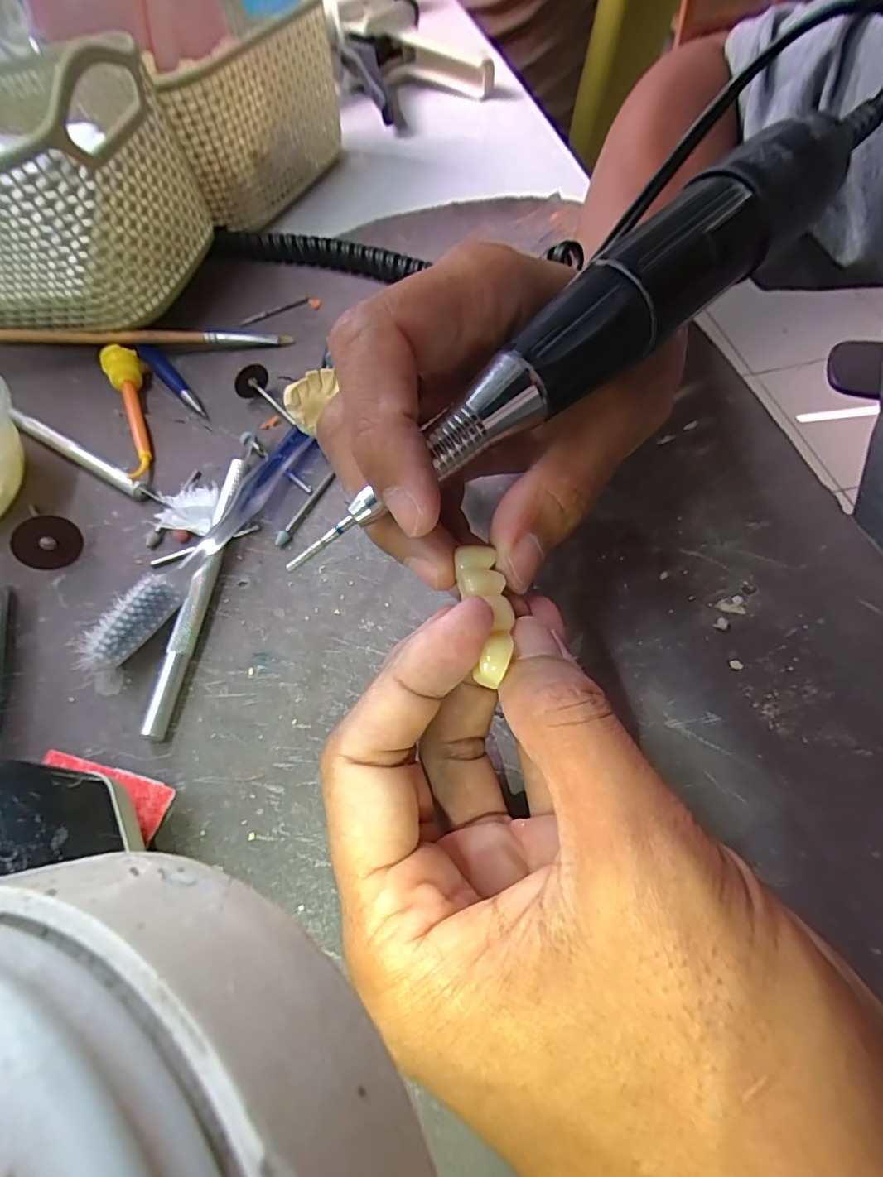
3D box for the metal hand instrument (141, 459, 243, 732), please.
[{"bbox_3d":[-0.089,-0.002,0.197,0.010,0.014,0.112,-2,59,6],"label":"metal hand instrument"}]

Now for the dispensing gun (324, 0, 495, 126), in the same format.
[{"bbox_3d":[-0.031,-0.435,0.428,0.092,0.060,0.122,-32,61,-12],"label":"dispensing gun"}]

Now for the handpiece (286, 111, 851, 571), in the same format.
[{"bbox_3d":[0.032,-0.058,0.129,0.159,0.019,0.022,-38,64,-3],"label":"handpiece"}]

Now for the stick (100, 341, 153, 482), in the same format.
[{"bbox_3d":[-0.146,-0.085,0.252,0.017,0.016,0.089,-26,59,-9],"label":"stick"}]

